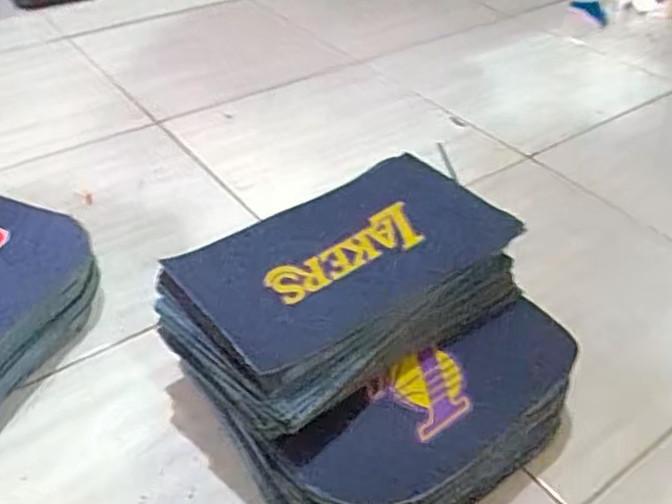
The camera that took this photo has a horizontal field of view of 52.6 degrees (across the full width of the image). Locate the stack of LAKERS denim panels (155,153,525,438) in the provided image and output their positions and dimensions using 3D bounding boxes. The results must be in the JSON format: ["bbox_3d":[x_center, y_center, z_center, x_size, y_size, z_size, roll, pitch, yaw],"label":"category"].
[{"bbox_3d":[0.010,0.026,0.611,0.289,0.081,0.172,-29,48,-31],"label":"stack of LAKERS denim panels"}]

